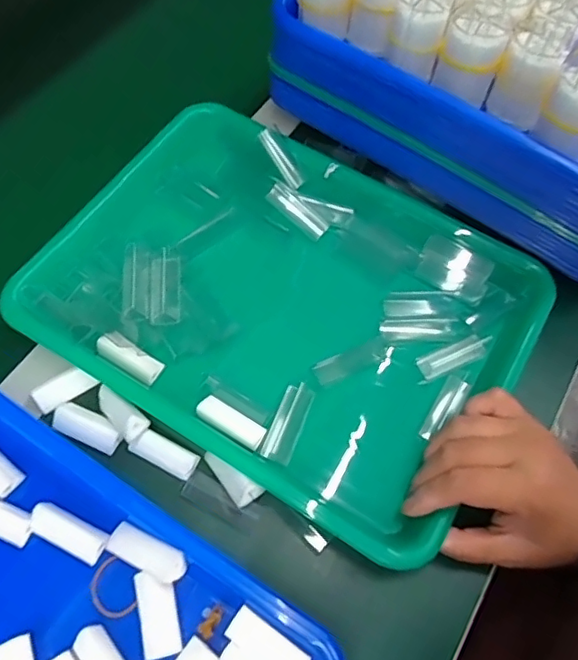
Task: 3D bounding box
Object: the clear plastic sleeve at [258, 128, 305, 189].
[{"bbox_3d":[-0.007,-0.141,0.467,0.013,0.005,0.054,-35,92,-17],"label":"clear plastic sleeve"}]

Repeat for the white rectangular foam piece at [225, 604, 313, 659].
[{"bbox_3d":[-0.011,0.171,0.311,0.045,0.012,0.020,29,76,18],"label":"white rectangular foam piece"}]

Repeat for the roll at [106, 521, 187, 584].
[{"bbox_3d":[-0.081,0.129,0.328,0.047,0.014,0.018,18,58,22],"label":"roll"}]

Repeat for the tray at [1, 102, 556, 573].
[{"bbox_3d":[-0.006,-0.023,0.422,0.337,0.052,0.246,28,65,15],"label":"tray"}]

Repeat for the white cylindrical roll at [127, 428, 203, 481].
[{"bbox_3d":[-0.080,0.081,0.371,0.043,0.015,0.017,25,64,10],"label":"white cylindrical roll"}]

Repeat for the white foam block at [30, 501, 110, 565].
[{"bbox_3d":[-0.131,0.120,0.339,0.048,0.012,0.019,25,64,10],"label":"white foam block"}]

